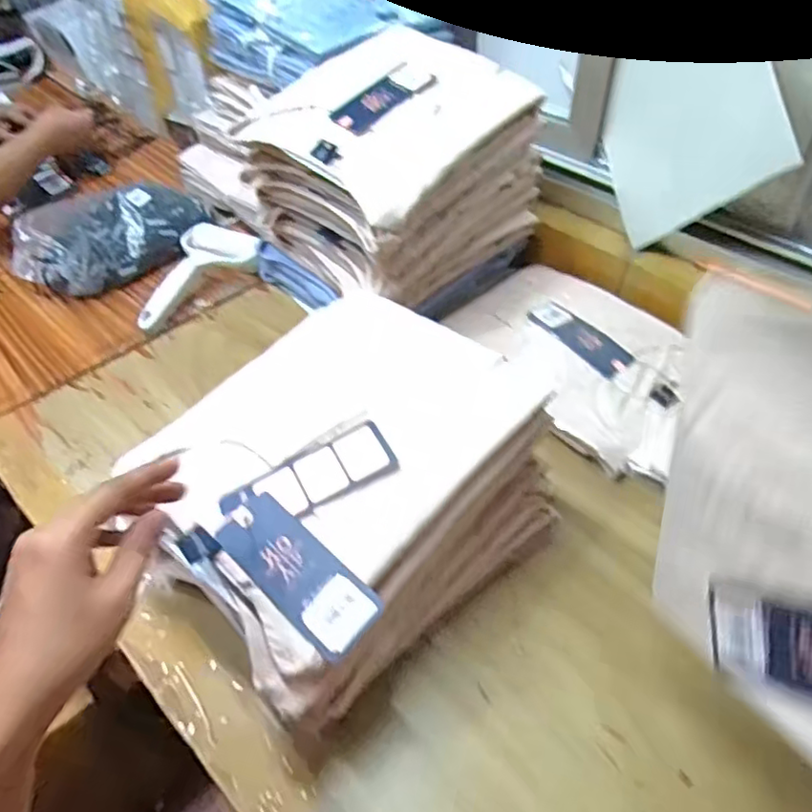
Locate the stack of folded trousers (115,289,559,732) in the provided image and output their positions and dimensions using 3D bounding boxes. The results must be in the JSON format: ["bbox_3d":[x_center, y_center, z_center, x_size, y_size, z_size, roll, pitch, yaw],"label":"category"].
[{"bbox_3d":[-0.042,0.062,0.492,0.261,0.136,0.222,-36,55,-27],"label":"stack of folded trousers"}]

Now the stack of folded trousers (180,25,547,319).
[{"bbox_3d":[-0.019,-0.246,0.710,0.238,0.226,0.255,27,54,25],"label":"stack of folded trousers"}]

